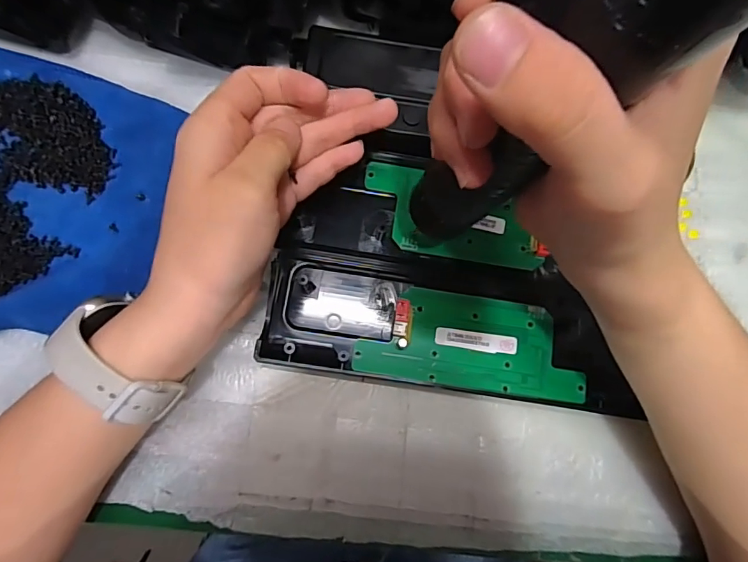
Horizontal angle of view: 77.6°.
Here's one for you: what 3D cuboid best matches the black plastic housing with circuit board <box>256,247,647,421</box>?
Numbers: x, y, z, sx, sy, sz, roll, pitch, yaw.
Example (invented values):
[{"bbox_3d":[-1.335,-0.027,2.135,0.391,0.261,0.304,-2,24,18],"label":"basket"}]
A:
[{"bbox_3d":[0.042,0.025,0.278,0.207,0.019,0.076,9,80,-3],"label":"black plastic housing with circuit board"}]

